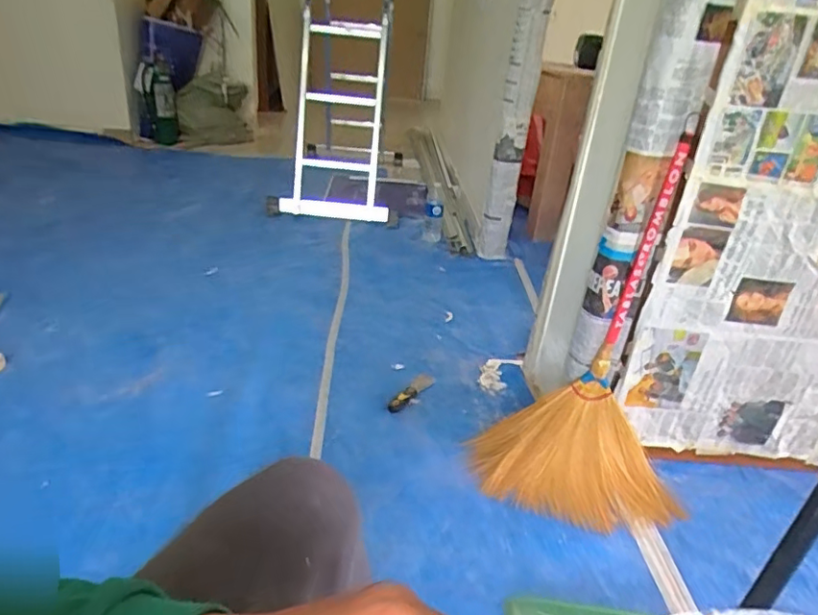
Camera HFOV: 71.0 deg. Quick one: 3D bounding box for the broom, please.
[{"bbox_3d":[0.377,0.113,1.165,0.437,0.743,0.179,3,28,-4],"label":"broom"}]

